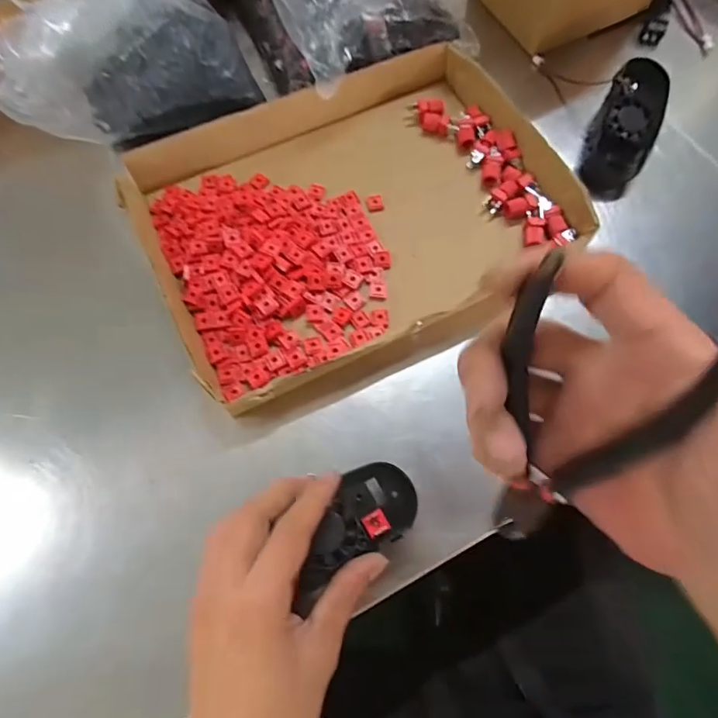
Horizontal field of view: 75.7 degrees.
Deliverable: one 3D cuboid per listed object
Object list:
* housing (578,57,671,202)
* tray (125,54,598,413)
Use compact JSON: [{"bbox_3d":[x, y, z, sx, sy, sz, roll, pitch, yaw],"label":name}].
[{"bbox_3d":[0.228,-0.197,0.395,0.052,0.024,0.118,22,93,10],"label":"housing"},{"bbox_3d":[-0.003,-0.119,0.376,0.327,0.036,0.263,-24,70,-7],"label":"tray"}]

